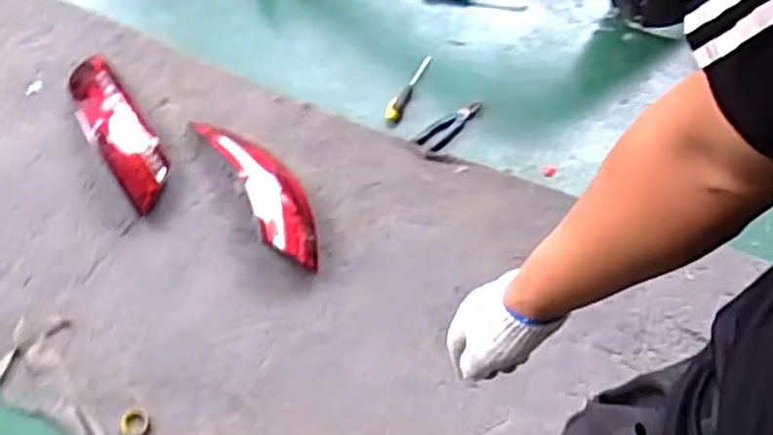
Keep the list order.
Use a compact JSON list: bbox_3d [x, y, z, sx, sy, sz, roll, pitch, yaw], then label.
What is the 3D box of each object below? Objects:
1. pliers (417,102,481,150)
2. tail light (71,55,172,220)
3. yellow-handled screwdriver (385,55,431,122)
[{"bbox_3d":[0.152,-0.218,1.746,0.184,0.019,0.056,-39,72,-19],"label":"pliers"},{"bbox_3d":[-0.614,-0.217,1.656,0.130,0.085,0.460,-31,70,-15],"label":"tail light"},{"bbox_3d":[0.054,-0.323,1.789,0.036,0.046,0.219,26,68,8],"label":"yellow-handled screwdriver"}]

